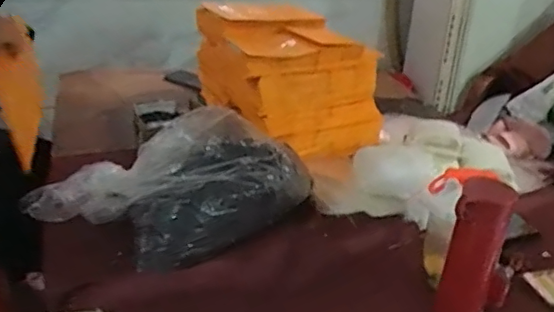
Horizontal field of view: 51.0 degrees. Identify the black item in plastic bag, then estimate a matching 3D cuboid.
[{"bbox_3d":[-0.160,0.047,0.966,0.474,0.156,0.226,-7,28,-21],"label":"black item in plastic bag"}]

